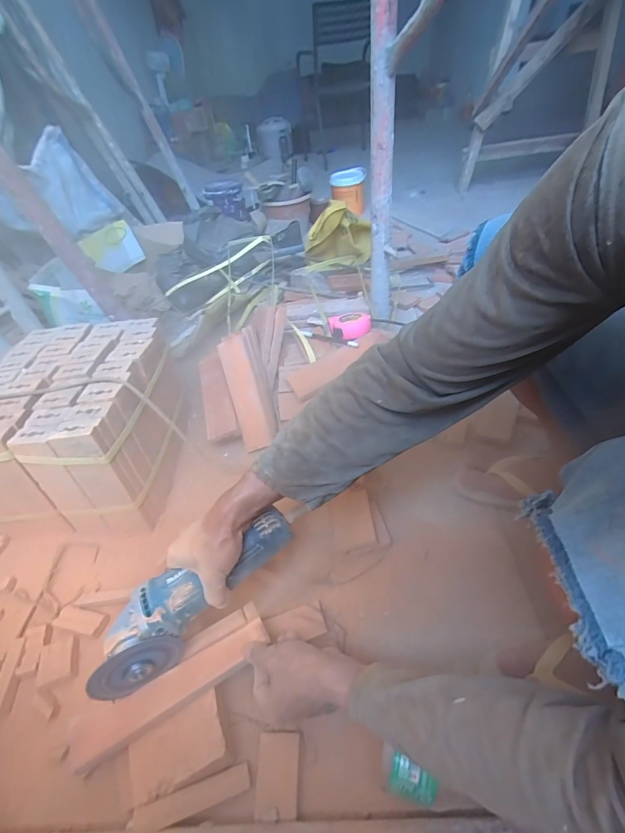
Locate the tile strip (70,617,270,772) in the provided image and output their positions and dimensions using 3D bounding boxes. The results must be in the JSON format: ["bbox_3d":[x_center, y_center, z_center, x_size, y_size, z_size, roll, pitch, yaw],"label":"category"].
[{"bbox_3d":[-0.162,0.313,0.467,0.227,0.014,0.048,-25,44,-19],"label":"tile strip"}]

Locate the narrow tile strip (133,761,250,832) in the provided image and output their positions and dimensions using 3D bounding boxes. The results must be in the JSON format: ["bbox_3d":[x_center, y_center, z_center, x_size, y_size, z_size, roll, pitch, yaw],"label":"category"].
[{"bbox_3d":[-0.124,0.401,0.419,0.115,0.006,0.024,-3,37,-26],"label":"narrow tile strip"}]

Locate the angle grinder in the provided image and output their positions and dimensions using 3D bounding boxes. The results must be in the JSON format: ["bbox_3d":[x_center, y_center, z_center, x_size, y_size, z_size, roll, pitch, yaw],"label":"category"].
[{"bbox_3d":[-0.139,0.211,0.479,0.265,0.077,0.071,-37,48,-12],"label":"angle grinder"}]

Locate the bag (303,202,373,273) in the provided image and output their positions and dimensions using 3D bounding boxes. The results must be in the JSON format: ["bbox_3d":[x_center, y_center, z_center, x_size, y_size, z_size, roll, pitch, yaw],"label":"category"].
[{"bbox_3d":[0.079,-0.541,1.199,0.211,0.199,0.159,-5,41,3],"label":"bag"}]

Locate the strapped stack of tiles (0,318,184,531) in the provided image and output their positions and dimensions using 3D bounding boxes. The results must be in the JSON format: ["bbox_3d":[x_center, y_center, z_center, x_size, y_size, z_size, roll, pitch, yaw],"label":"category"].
[{"bbox_3d":[-0.418,0.005,0.754,0.303,0.216,0.347,-3,42,5],"label":"strapped stack of tiles"}]

